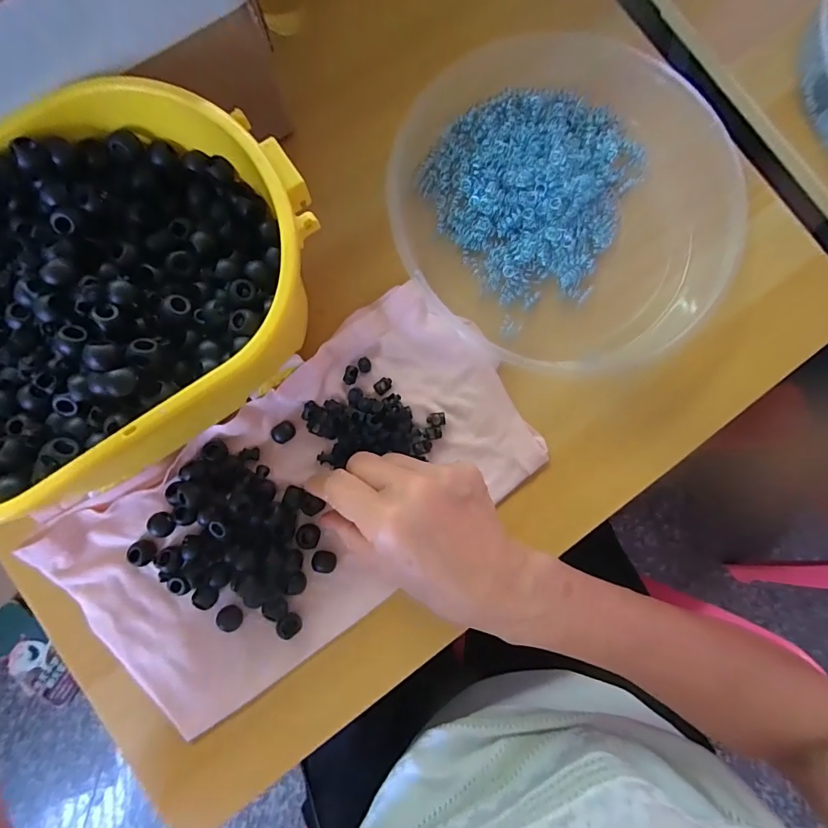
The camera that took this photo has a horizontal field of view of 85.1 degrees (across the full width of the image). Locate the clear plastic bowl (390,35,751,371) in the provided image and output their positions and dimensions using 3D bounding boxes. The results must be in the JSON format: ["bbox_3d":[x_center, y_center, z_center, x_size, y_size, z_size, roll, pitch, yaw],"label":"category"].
[{"bbox_3d":[0.100,-0.152,0.314,0.225,0.038,0.237,0,84,-2],"label":"clear plastic bowl"}]

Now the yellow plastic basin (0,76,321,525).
[{"bbox_3d":[-0.163,-0.054,0.253,0.177,0.097,0.230,42,84,3],"label":"yellow plastic basin"}]

